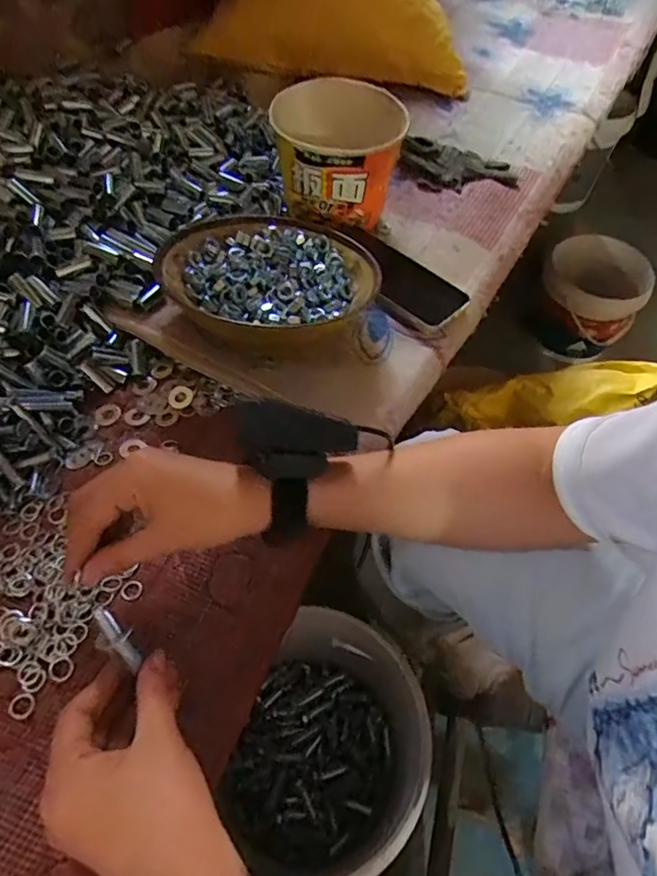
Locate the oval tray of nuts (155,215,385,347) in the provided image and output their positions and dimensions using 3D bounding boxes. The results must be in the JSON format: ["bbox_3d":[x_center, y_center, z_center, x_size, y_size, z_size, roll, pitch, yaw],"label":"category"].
[{"bbox_3d":[-0.051,-0.146,0.506,0.191,0.055,0.155,12,56,6],"label":"oval tray of nuts"}]

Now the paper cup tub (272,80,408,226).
[{"bbox_3d":[0.008,-0.308,0.596,0.135,0.108,0.129,7,56,3],"label":"paper cup tub"}]

